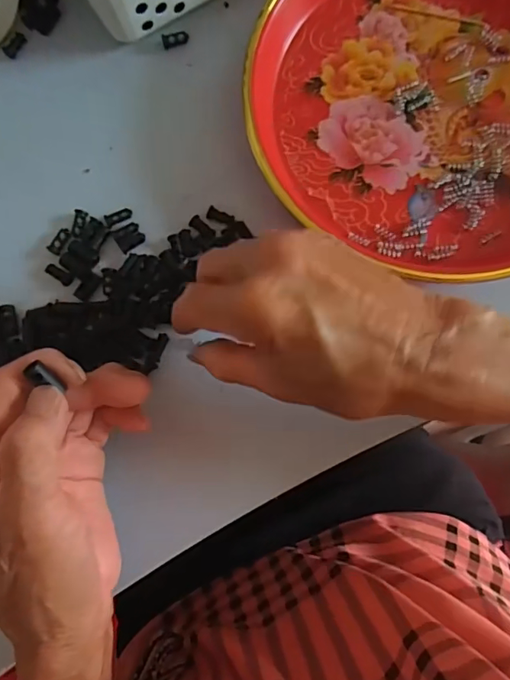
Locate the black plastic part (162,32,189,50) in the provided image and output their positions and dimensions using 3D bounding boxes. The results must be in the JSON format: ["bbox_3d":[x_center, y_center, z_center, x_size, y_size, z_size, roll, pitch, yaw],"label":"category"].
[{"bbox_3d":[-0.050,-0.189,0.309,0.017,0.005,0.006,-16,82,-1],"label":"black plastic part"}]

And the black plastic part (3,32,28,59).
[{"bbox_3d":[-0.152,-0.188,0.313,0.007,0.004,0.017,34,84,6],"label":"black plastic part"}]

